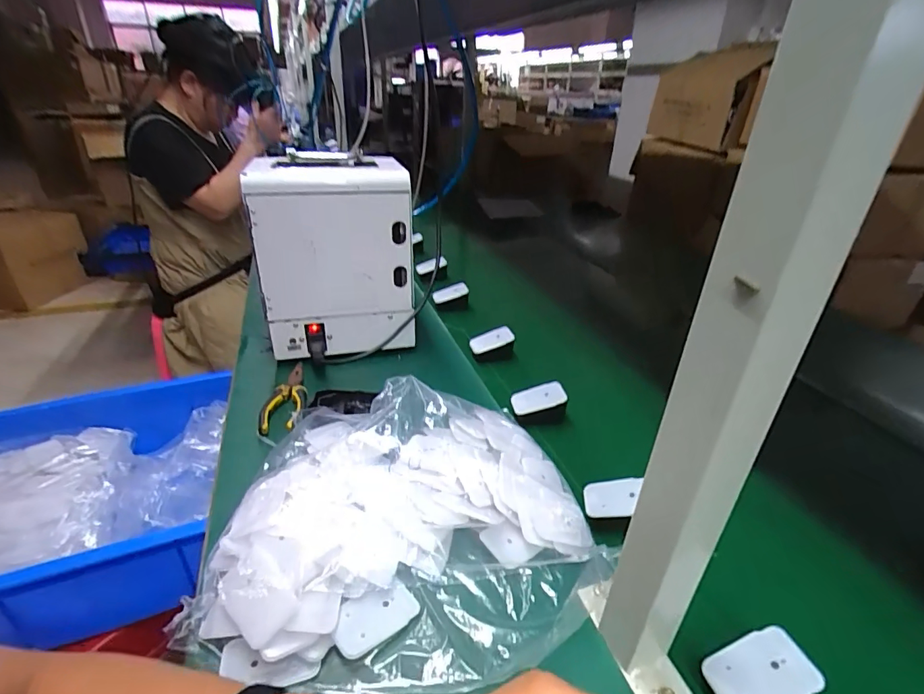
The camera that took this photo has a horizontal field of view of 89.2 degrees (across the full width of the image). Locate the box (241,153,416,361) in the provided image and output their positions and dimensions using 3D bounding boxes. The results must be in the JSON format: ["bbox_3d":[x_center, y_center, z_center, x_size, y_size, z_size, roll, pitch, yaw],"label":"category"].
[{"bbox_3d":[-0.187,-0.137,0.700,0.211,0.255,0.172,-6,30,-14],"label":"box"}]

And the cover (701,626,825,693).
[{"bbox_3d":[0.211,0.230,0.330,0.069,0.004,0.044,-24,40,-5],"label":"cover"}]

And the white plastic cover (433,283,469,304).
[{"bbox_3d":[-0.022,-0.105,0.921,0.071,0.026,0.018,-19,31,1],"label":"white plastic cover"}]

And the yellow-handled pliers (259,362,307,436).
[{"bbox_3d":[-0.233,0.064,0.621,0.050,0.025,0.146,-4,30,-11],"label":"yellow-handled pliers"}]

